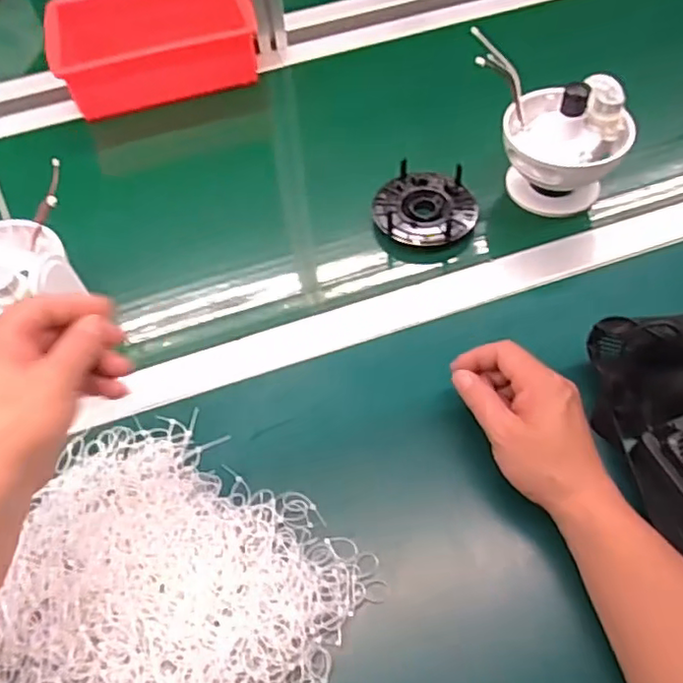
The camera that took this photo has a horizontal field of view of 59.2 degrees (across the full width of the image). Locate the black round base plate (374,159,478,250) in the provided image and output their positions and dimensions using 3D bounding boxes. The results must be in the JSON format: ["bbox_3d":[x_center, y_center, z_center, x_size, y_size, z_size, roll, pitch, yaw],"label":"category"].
[{"bbox_3d":[0.082,-0.137,0.601,0.097,0.026,0.092,-5,62,2],"label":"black round base plate"}]

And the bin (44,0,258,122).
[{"bbox_3d":[-0.233,-0.383,0.767,0.242,0.074,0.174,-13,62,-3],"label":"bin"}]

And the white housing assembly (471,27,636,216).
[{"bbox_3d":[0.193,-0.201,0.576,0.150,0.109,0.096,16,64,13],"label":"white housing assembly"}]

